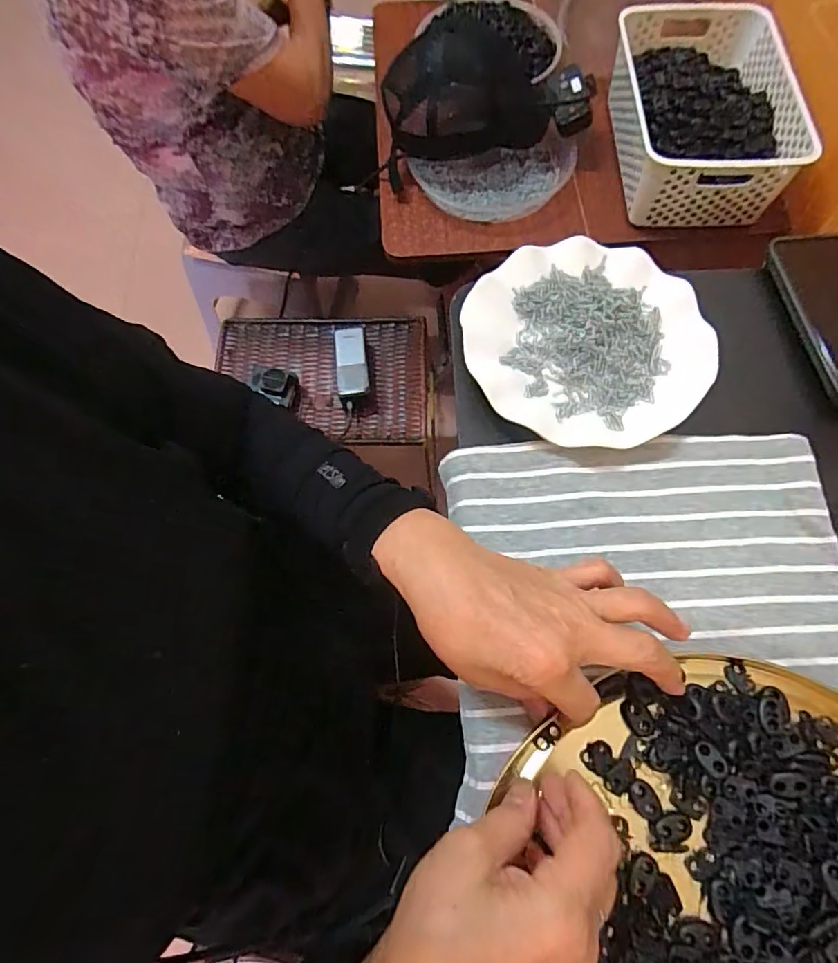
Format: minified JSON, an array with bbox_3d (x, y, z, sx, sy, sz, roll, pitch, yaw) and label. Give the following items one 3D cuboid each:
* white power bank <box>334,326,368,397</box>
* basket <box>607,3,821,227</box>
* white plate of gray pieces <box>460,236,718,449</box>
[{"bbox_3d":[-0.113,-0.202,0.885,0.050,0.018,0.131,-7,69,0],"label":"white power bank"},{"bbox_3d":[0.383,-0.503,0.737,0.212,0.097,0.309,2,69,3],"label":"basket"},{"bbox_3d":[0.128,-0.110,0.414,0.179,0.025,0.174,-1,69,2],"label":"white plate of gray pieces"}]

